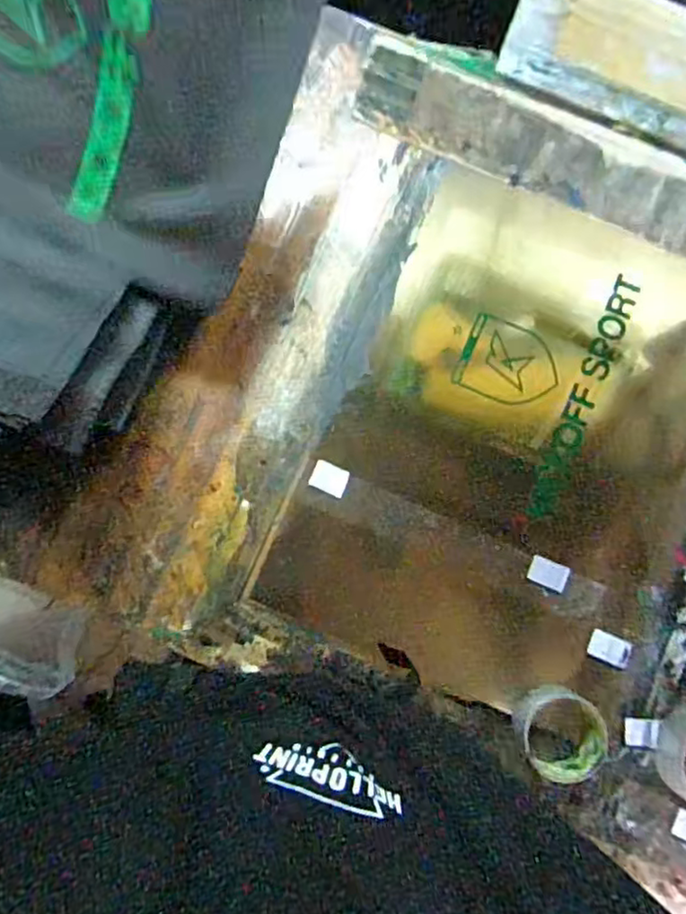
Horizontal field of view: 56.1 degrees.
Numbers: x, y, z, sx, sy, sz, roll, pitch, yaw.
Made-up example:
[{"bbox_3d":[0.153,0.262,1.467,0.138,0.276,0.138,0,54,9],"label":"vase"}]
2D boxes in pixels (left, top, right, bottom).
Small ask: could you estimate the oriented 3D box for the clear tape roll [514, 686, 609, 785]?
[{"bbox_3d":[0.224,0.282,0.658,0.085,0.040,0.087,0,83,-2],"label":"clear tape roll"}]

